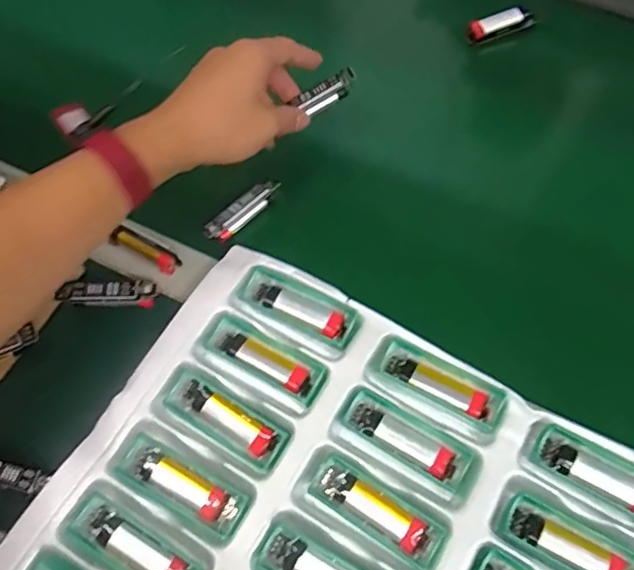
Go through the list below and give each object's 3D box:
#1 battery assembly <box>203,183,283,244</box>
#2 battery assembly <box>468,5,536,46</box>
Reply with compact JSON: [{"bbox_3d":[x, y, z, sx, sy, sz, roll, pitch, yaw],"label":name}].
[{"bbox_3d":[-0.058,-0.059,0.463,0.066,0.012,0.016,-40,69,-16],"label":"battery assembly"},{"bbox_3d":[0.169,-0.240,0.547,0.058,0.017,0.019,-17,65,-7],"label":"battery assembly"}]

